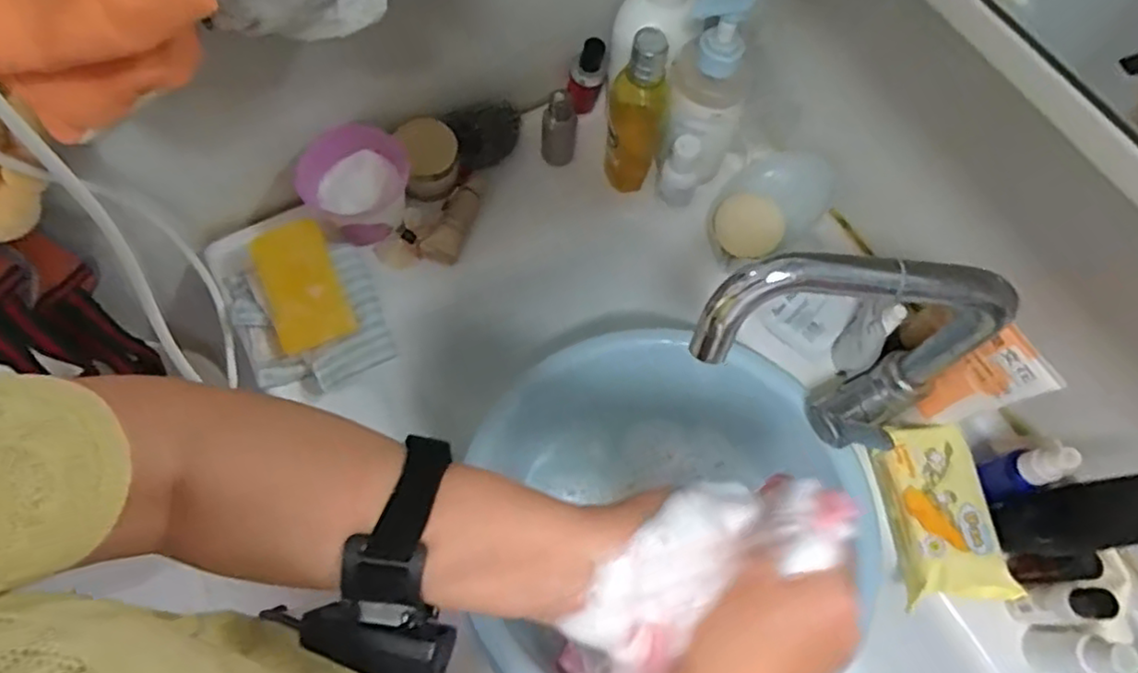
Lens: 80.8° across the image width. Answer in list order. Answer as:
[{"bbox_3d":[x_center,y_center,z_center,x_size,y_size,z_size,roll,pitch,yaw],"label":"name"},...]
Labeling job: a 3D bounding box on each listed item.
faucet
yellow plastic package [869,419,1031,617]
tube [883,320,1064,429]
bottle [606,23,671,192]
[{"bbox_3d":[0.168,0.013,0.436,0.188,0.181,0.061,6,66,-1],"label":"faucet"},{"bbox_3d":[0.281,0.132,0.502,0.071,0.033,0.126,-5,67,-6],"label":"yellow plastic package"},{"bbox_3d":[0.286,0.039,0.472,0.031,0.114,0.049,-36,73,-17],"label":"tube"},{"bbox_3d":[0.060,-0.193,0.570,0.050,0.151,0.053,1,66,-3],"label":"bottle"}]

